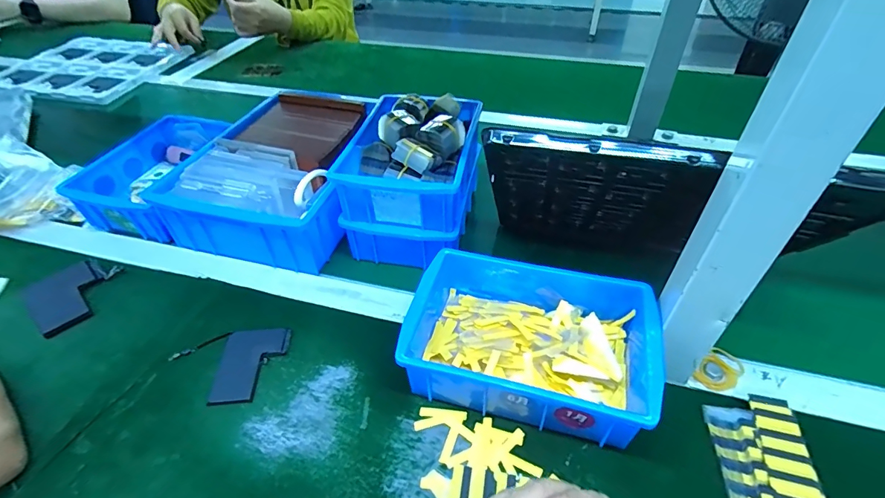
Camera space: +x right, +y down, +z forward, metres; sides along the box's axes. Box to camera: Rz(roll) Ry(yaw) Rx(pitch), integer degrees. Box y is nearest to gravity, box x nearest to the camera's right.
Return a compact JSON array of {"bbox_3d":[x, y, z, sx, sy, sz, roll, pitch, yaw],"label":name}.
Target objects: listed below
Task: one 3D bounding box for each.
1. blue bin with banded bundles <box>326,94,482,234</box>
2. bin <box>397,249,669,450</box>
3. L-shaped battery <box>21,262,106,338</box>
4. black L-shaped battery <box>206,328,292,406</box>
[{"bbox_3d":[-0.031,-0.106,0.498,0.135,0.077,0.185,6,43,8],"label":"blue bin with banded bundles"},{"bbox_3d":[0.075,0.079,0.388,0.200,0.070,0.142,12,43,13],"label":"bin"},{"bbox_3d":[-0.399,0.050,0.464,0.094,0.009,0.068,30,50,29],"label":"L-shaped battery"},{"bbox_3d":[-0.176,0.106,0.403,0.057,0.004,0.075,-2,42,-3],"label":"black L-shaped battery"}]

